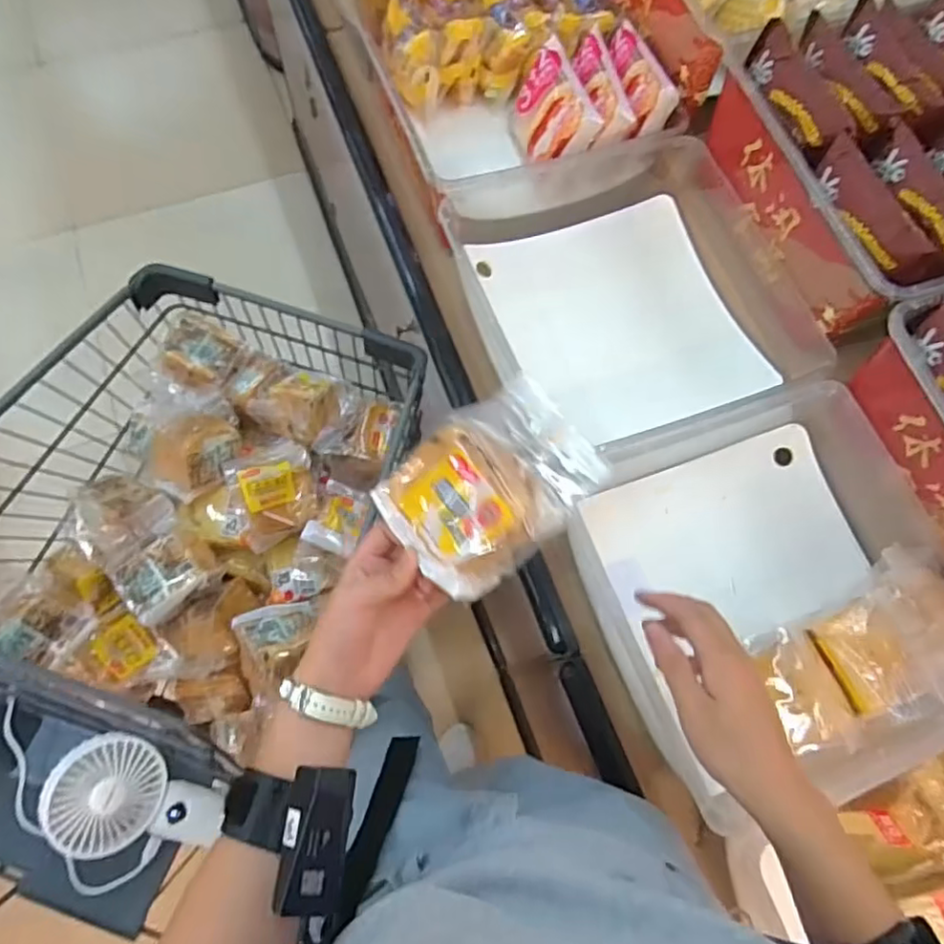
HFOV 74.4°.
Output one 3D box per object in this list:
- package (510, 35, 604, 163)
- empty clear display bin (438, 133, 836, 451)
[{"bbox_3d":[0.085,-0.400,0.691,0.033,0.091,0.135,-3,66,-38],"label":"package"},{"bbox_3d":[0.147,-0.196,0.648,0.298,0.089,0.304,-19,73,-9],"label":"empty clear display bin"}]

